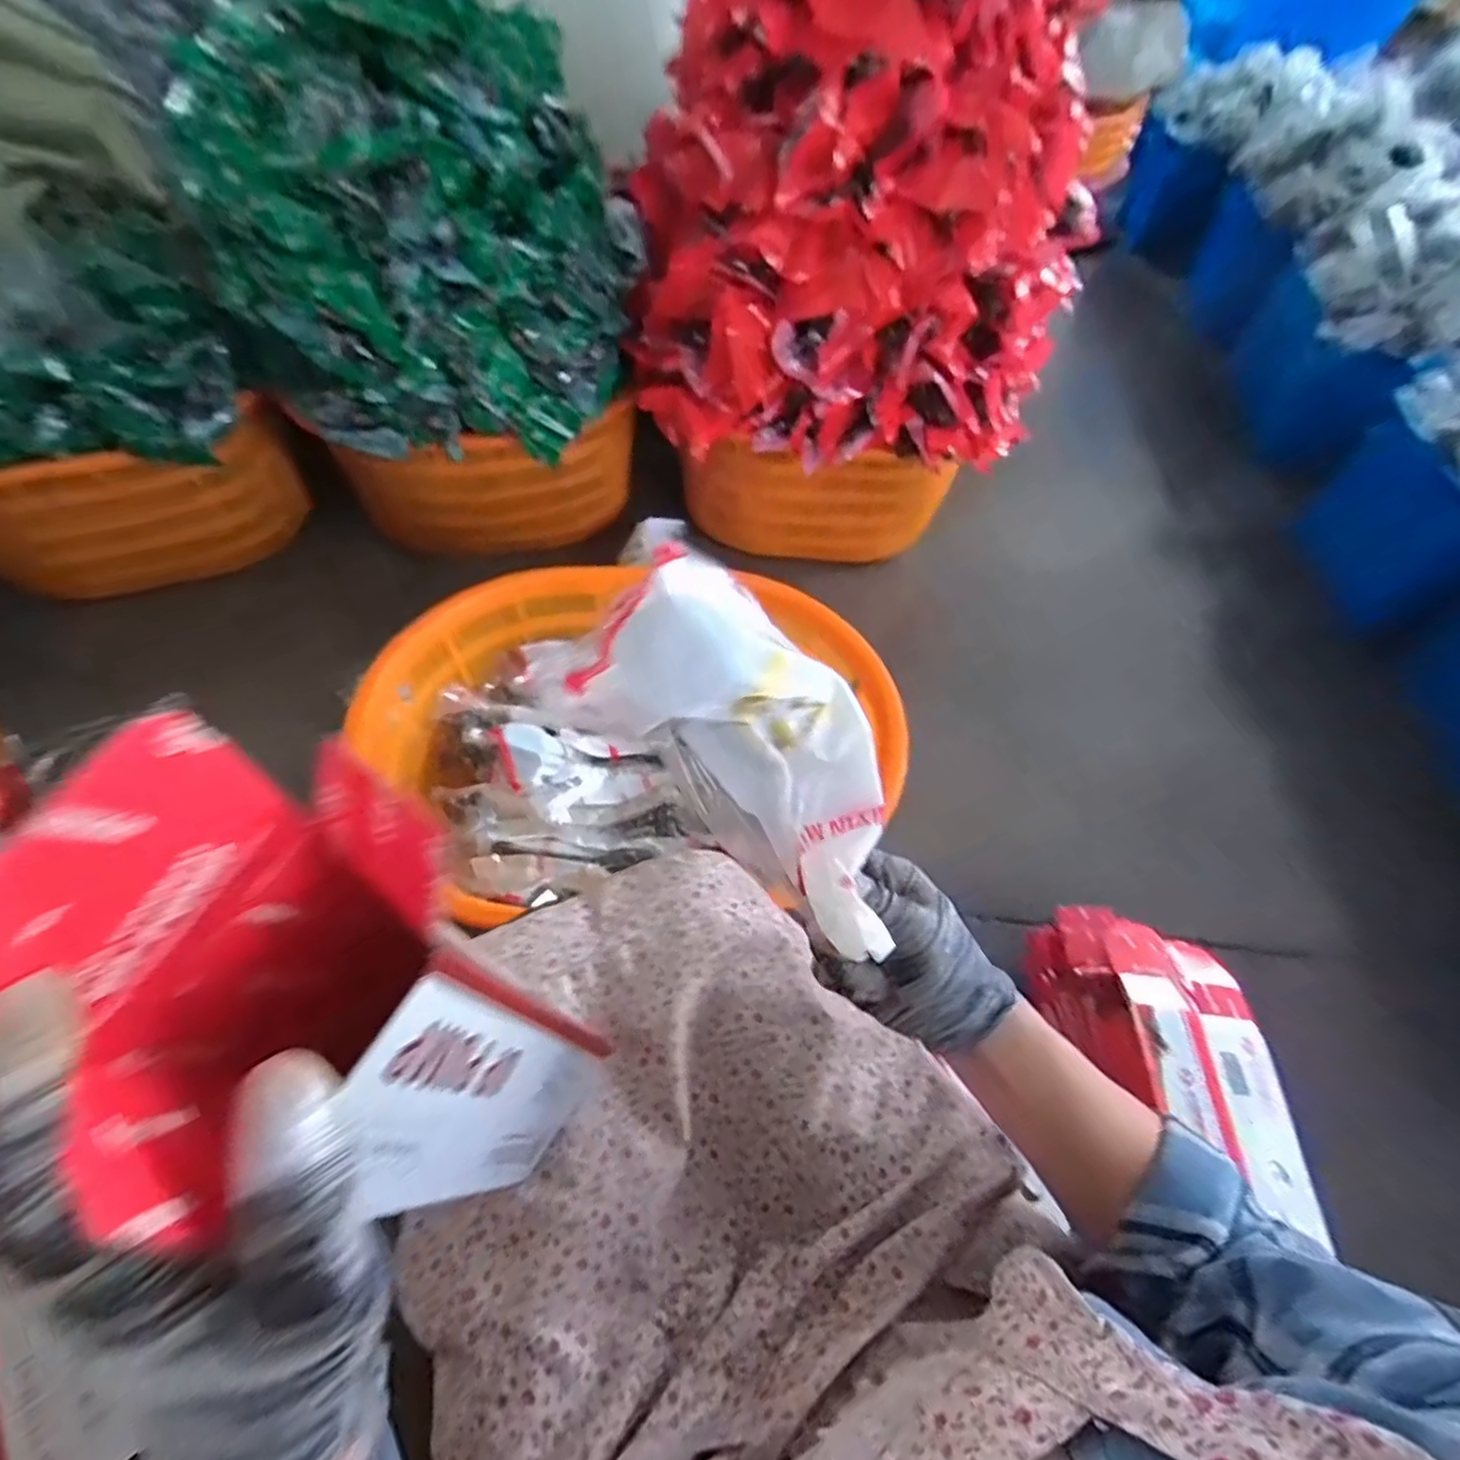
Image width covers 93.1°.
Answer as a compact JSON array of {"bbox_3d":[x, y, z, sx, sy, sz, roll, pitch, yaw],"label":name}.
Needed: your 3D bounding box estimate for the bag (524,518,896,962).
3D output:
[{"bbox_3d":[0.007,0.004,0.358,0.212,0.067,0.109,44,71,-10],"label":"bag"}]

